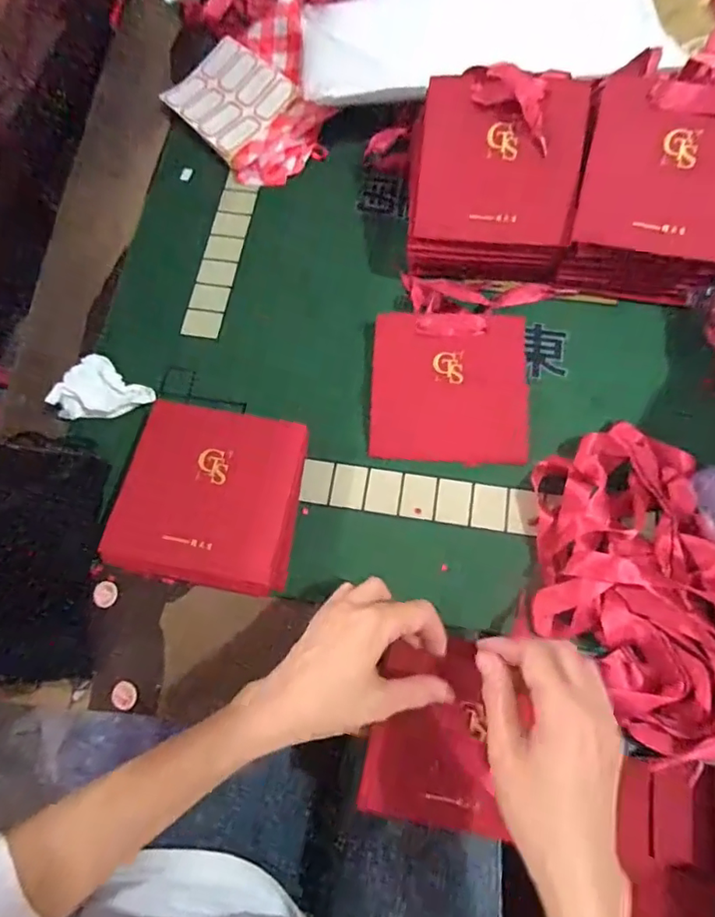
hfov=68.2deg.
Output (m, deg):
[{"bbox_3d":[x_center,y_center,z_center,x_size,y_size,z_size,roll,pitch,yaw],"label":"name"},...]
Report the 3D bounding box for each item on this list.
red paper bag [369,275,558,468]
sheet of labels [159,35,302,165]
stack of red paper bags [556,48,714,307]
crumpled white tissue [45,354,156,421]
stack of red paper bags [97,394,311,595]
[{"bbox_3d":[0.090,-0.087,0.495,0.144,0.030,0.182,5,71,4],"label":"red paper bag"},{"bbox_3d":[-0.144,-0.412,0.601,0.134,0.007,0.114,43,84,13],"label":"sheet of labels"},{"bbox_3d":[0.275,-0.249,0.482,0.144,0.115,0.170,13,72,7],"label":"stack of red paper bags"},{"bbox_3d":[-0.240,-0.057,0.493,0.065,0.035,0.067,30,75,12],"label":"crumpled white tissue"},{"bbox_3d":[-0.125,0.030,0.454,0.143,0.043,0.151,8,71,5],"label":"stack of red paper bags"}]

